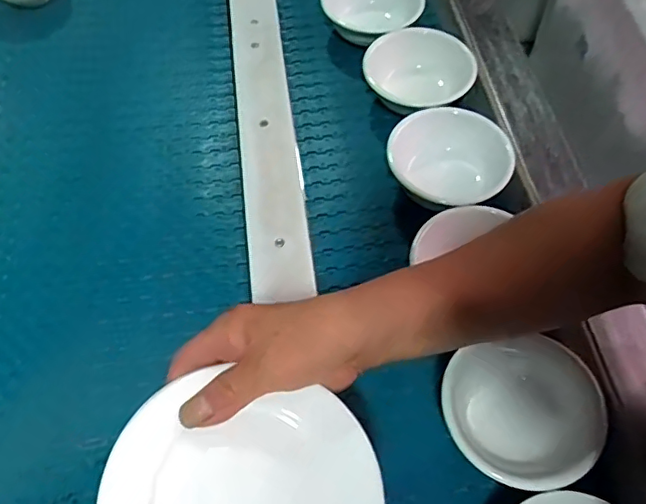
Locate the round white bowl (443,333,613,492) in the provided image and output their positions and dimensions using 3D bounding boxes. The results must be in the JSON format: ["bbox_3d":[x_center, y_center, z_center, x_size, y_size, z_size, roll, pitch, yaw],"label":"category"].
[{"bbox_3d":[0.148,0.118,0.427,0.119,0.050,0.107,-27,63,-16],"label":"round white bowl"}]

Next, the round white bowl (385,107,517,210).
[{"bbox_3d":[0.116,-0.081,0.545,0.110,0.052,0.104,0,59,0],"label":"round white bowl"}]

